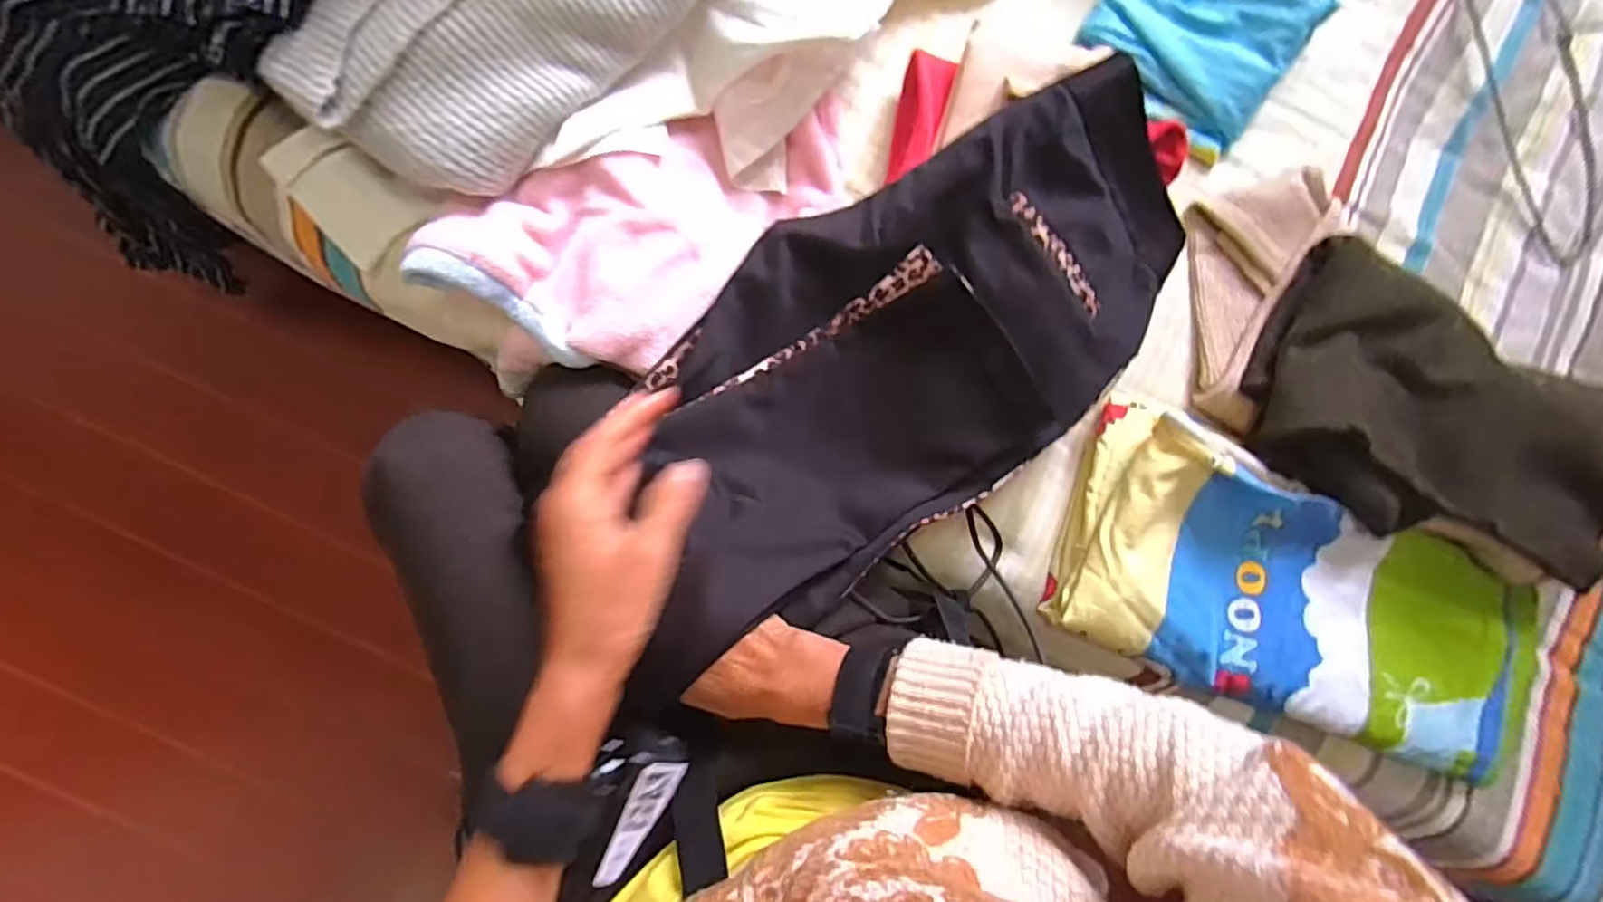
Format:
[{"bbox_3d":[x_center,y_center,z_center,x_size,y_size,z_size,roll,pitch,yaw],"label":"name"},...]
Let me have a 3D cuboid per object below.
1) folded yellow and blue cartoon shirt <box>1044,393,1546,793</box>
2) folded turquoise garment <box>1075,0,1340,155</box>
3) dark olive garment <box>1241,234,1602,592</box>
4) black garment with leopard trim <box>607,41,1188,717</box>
[{"bbox_3d":[0.389,0.109,0.536,0.373,0.059,0.191,23,82,-4],"label":"folded yellow and blue cartoon shirt"},{"bbox_3d":[0.338,-0.357,0.567,0.159,0.054,0.153,36,82,-2],"label":"folded turquoise garment"},{"bbox_3d":[0.496,-0.020,0.544,0.288,0.064,0.176,29,82,-3],"label":"dark olive garment"},{"bbox_3d":[0.061,-0.062,0.481,0.507,0.052,0.226,-43,92,-7],"label":"black garment with leopard trim"}]

